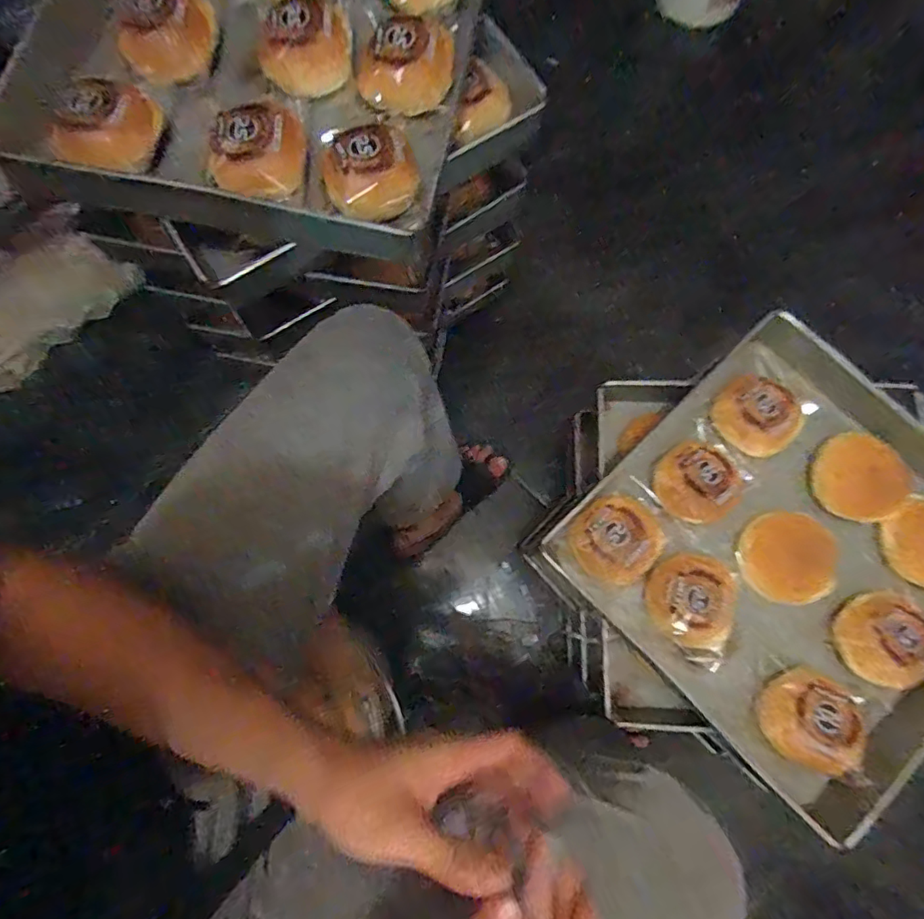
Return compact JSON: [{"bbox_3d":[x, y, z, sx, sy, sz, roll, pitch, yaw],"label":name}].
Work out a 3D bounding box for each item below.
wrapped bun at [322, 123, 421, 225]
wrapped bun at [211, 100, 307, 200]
[{"bbox_3d":[-0.089,-0.276,0.504,0.085,0.046,0.080,0,77,0],"label":"wrapped bun"},{"bbox_3d":[-0.195,-0.303,0.509,0.085,0.041,0.095,1,77,1],"label":"wrapped bun"}]

